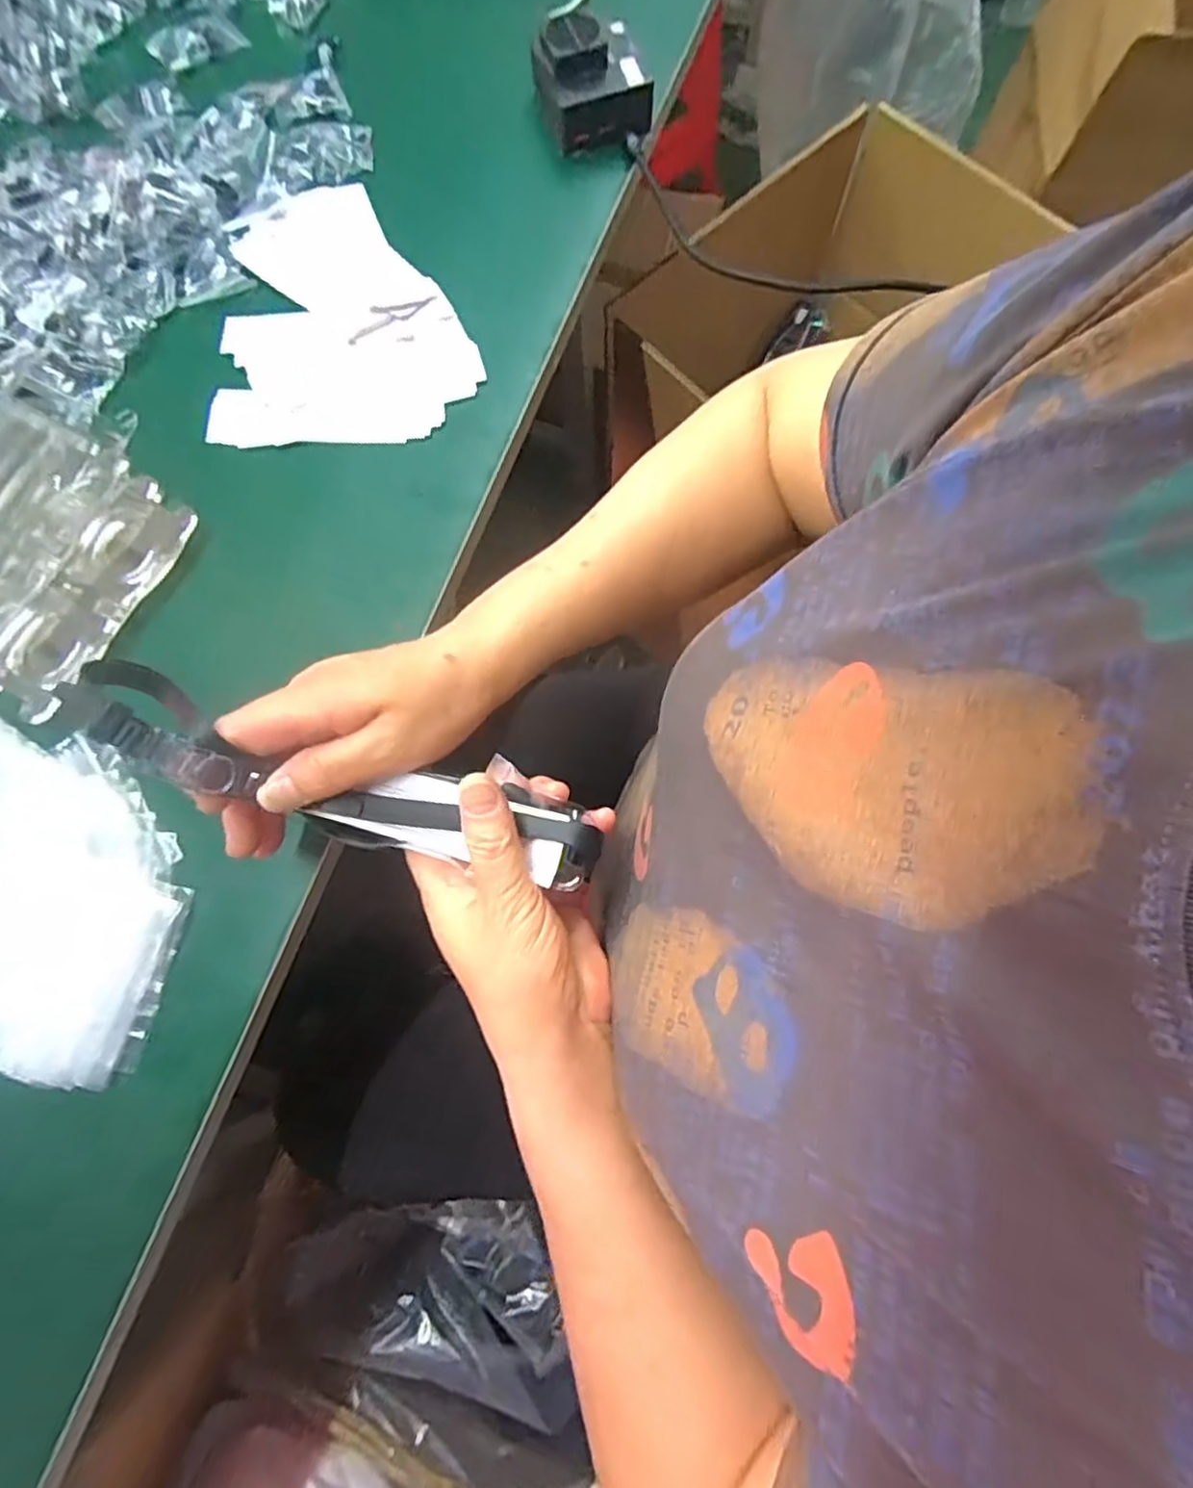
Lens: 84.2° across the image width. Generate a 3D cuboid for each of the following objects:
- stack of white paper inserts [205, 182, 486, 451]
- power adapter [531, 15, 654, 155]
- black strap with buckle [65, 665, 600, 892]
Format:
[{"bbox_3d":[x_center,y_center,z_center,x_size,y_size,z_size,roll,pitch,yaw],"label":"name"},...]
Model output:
[{"bbox_3d":[-0.171,-0.305,0.457,0.173,0.012,0.209,-1,76,1],"label":"stack of white paper inserts"},{"bbox_3d":[-0.003,-0.474,0.471,0.079,0.046,0.071,-12,77,-2],"label":"power adapter"},{"bbox_3d":[-0.110,0.017,0.298,0.223,0.061,0.047,18,77,-9],"label":"black strap with buckle"}]

